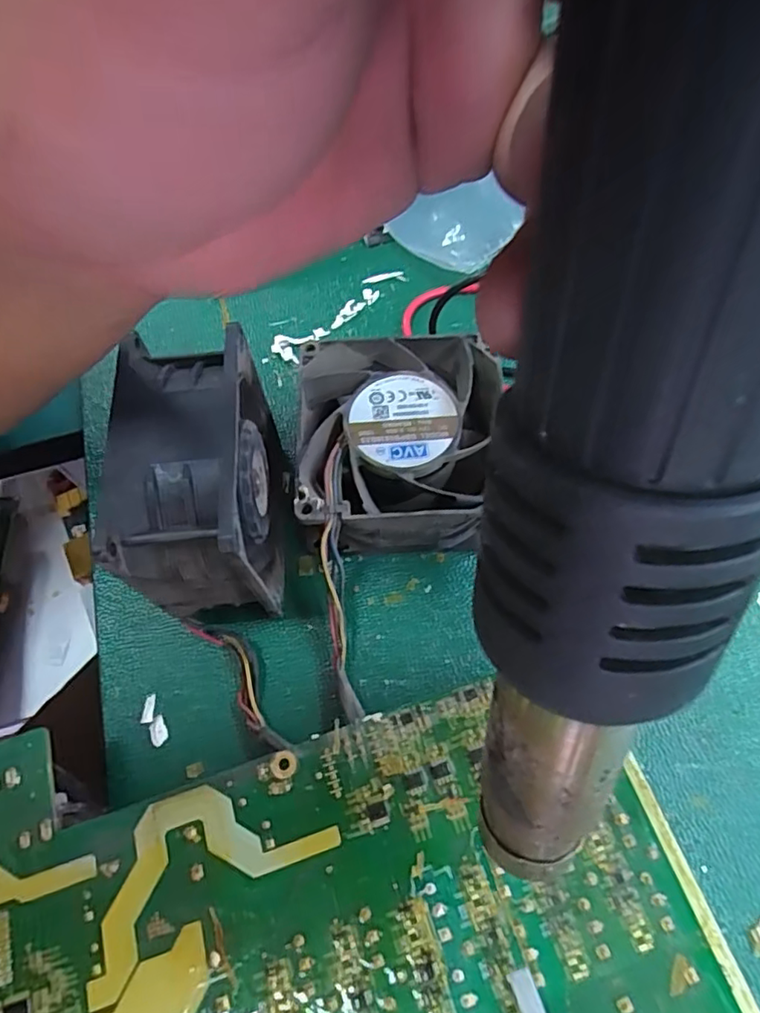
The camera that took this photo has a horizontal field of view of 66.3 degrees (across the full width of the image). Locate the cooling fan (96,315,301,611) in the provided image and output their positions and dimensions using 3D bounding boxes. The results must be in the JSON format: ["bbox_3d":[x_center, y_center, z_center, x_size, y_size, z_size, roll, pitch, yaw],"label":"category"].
[{"bbox_3d":[-0.058,-0.005,0.206,0.039,0.083,0.078,-5,65,0],"label":"cooling fan"}]

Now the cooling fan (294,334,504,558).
[{"bbox_3d":[0.008,-0.025,0.236,0.075,0.040,0.082,-3,65,1],"label":"cooling fan"}]

